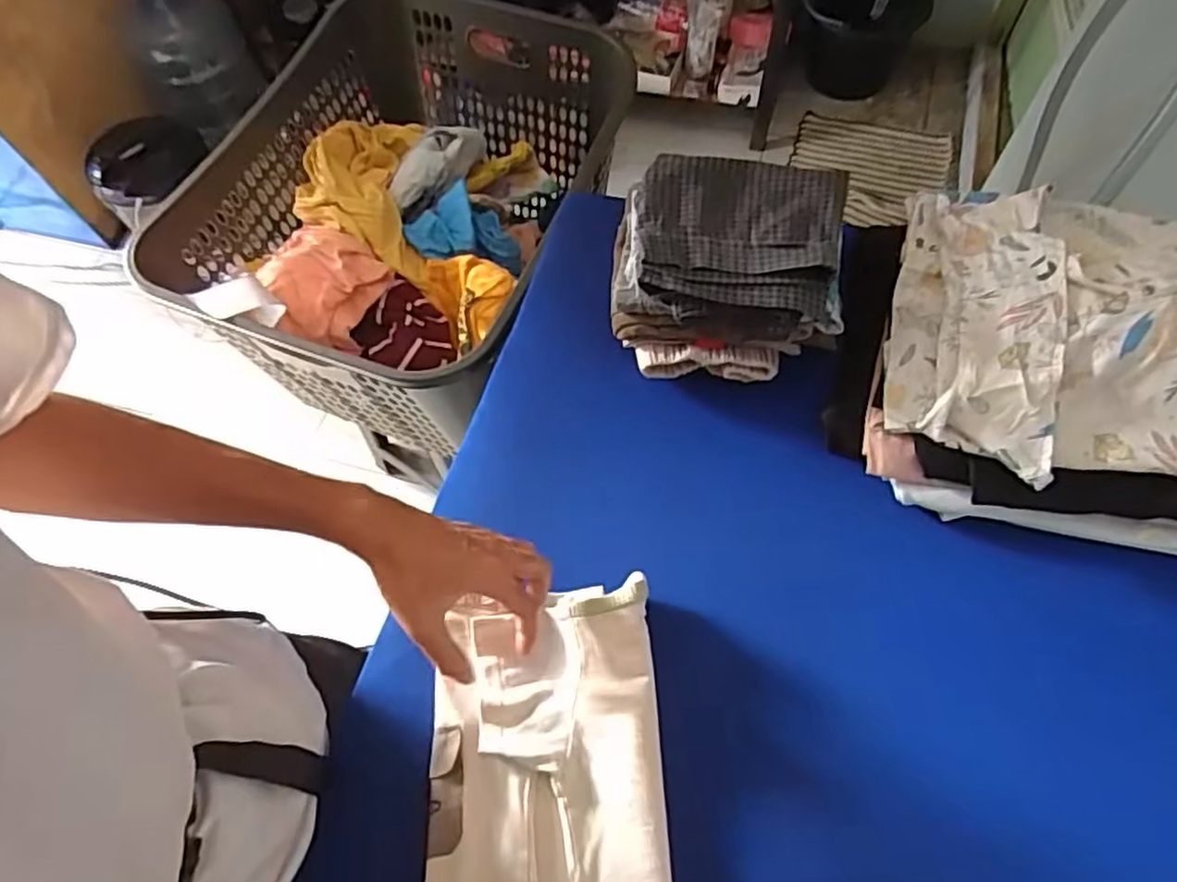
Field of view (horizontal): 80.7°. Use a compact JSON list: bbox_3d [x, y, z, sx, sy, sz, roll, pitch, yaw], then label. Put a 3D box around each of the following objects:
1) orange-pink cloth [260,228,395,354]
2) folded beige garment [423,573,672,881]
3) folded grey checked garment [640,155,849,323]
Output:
[{"bbox_3d":[-0.324,-0.194,0.829,0.145,0.044,0.168,11,65,9],"label":"orange-pink cloth"},{"bbox_3d":[-0.030,0.261,0.472,0.163,0.024,0.320,-2,64,3],"label":"folded beige garment"},{"bbox_3d":[0.127,-0.179,0.579,0.161,0.020,0.147,6,64,7],"label":"folded grey checked garment"}]

